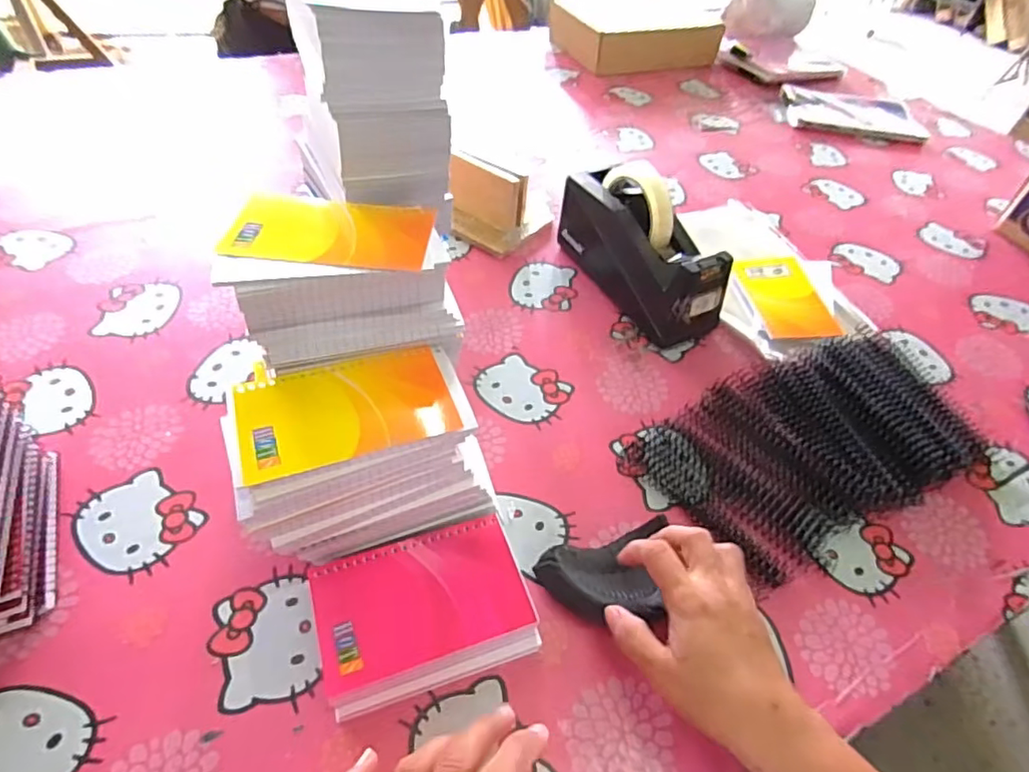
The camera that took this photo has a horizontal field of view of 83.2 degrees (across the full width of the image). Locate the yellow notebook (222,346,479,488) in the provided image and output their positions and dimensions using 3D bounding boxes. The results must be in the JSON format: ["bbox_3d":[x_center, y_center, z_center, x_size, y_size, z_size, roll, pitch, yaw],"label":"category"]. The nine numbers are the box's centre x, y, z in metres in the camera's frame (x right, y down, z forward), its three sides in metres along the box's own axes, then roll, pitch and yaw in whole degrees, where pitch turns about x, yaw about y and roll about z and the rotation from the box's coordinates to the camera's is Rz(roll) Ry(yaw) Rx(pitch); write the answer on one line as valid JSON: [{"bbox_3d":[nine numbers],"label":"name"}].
[{"bbox_3d":[-0.105,0.013,0.371,0.144,0.006,0.078,-14,51,-17],"label":"yellow notebook"}]

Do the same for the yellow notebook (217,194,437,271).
[{"bbox_3d":[-0.122,-0.104,0.388,0.130,0.005,0.079,4,48,-2],"label":"yellow notebook"}]

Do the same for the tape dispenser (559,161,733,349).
[{"bbox_3d":[0.130,-0.147,0.597,0.070,0.122,0.199,-23,54,-24],"label":"tape dispenser"}]

